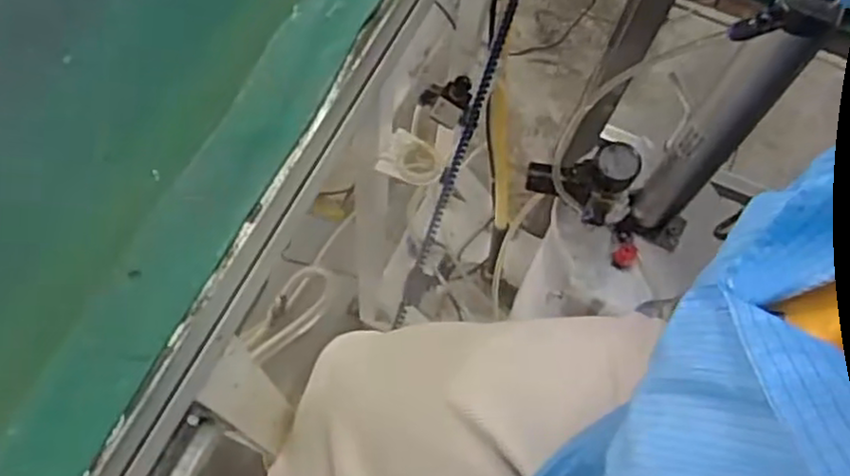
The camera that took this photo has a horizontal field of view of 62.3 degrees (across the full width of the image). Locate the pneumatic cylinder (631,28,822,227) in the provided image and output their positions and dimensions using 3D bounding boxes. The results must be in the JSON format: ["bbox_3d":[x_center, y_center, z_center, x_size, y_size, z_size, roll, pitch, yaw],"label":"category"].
[{"bbox_3d":[0.234,-0.080,0.586,0.041,0.281,0.034,40,70,13],"label":"pneumatic cylinder"}]

